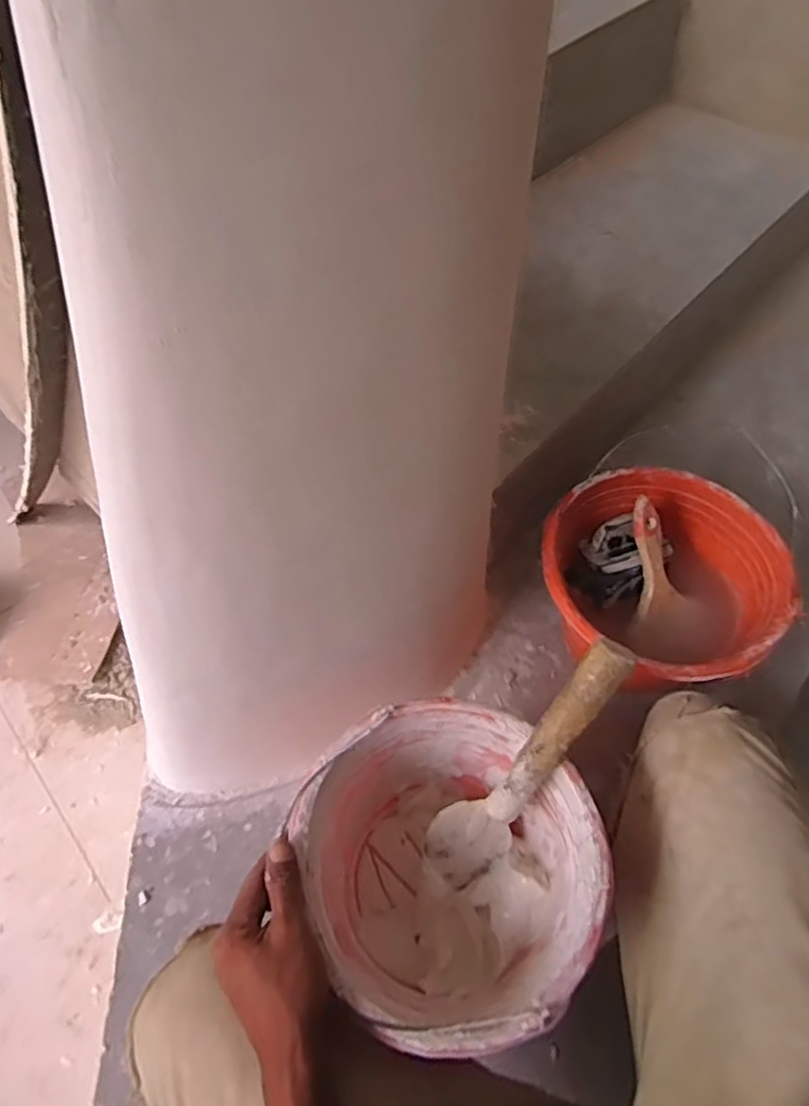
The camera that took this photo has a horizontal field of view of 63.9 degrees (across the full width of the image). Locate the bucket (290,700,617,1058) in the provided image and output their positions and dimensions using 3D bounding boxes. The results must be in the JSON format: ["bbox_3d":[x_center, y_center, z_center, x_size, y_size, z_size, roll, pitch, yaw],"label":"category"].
[{"bbox_3d":[0.041,0.266,0.552,0.221,0.160,0.233,-1,55,1],"label":"bucket"}]

